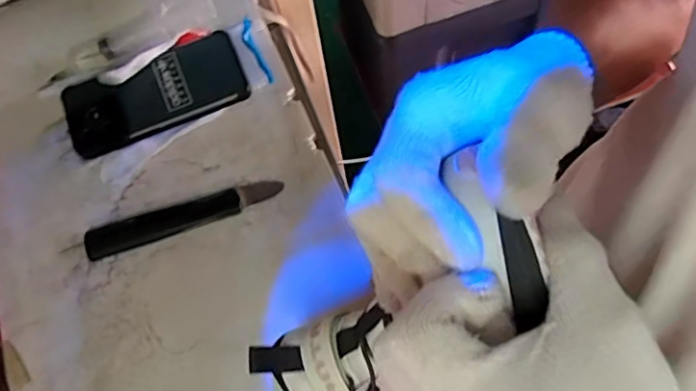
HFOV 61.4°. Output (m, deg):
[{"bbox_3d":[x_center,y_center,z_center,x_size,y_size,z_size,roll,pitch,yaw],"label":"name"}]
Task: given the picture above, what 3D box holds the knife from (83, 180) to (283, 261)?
[{"bbox_3d":[-0.139,0.017,0.499,0.166,0.011,0.029,-18,63,-6],"label":"knife"}]

